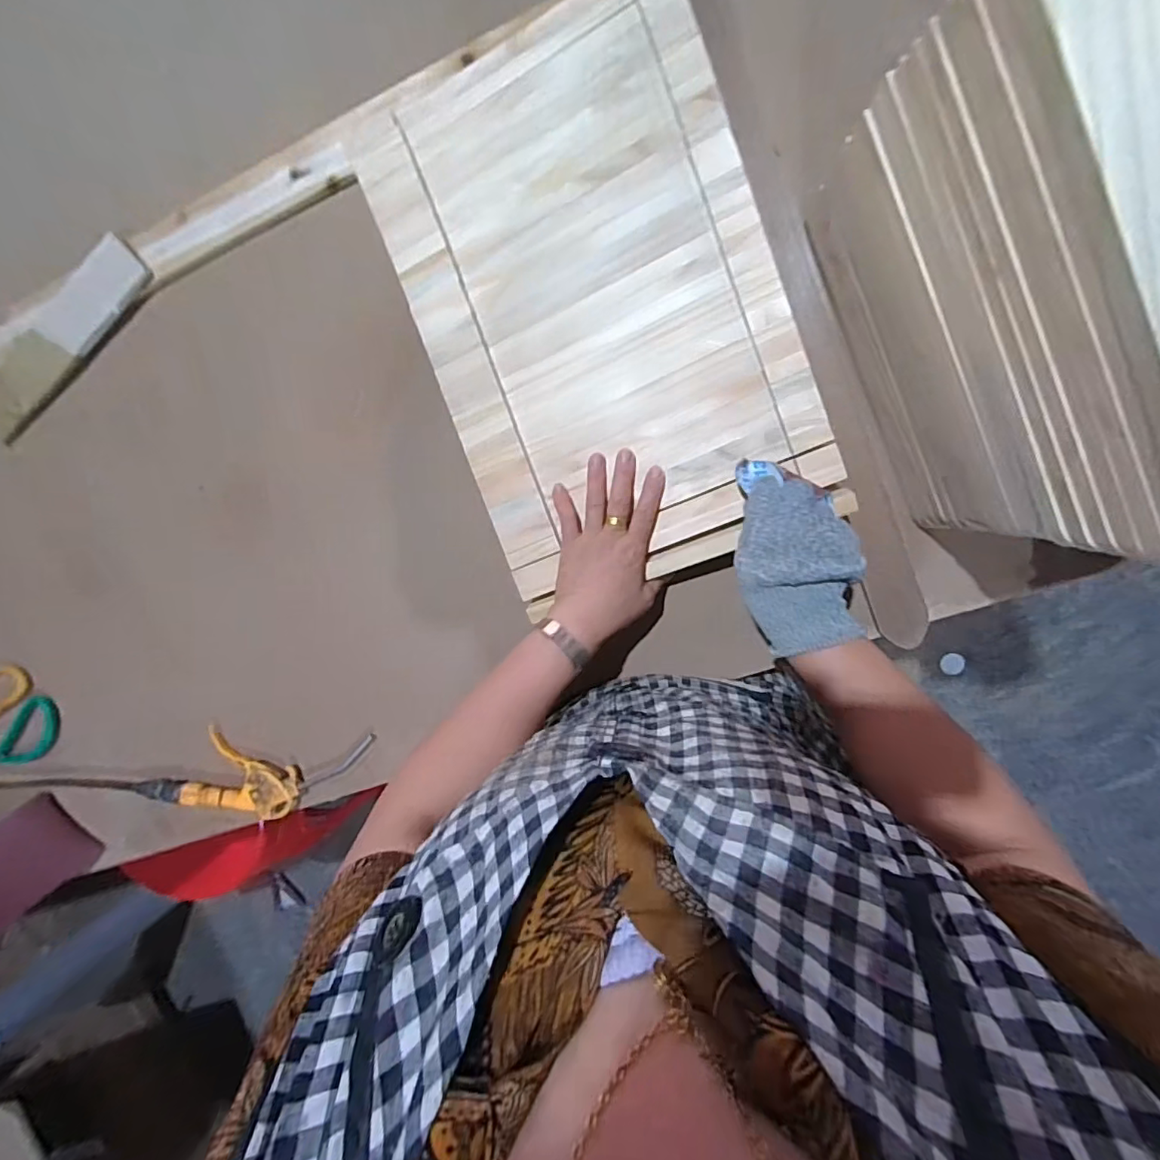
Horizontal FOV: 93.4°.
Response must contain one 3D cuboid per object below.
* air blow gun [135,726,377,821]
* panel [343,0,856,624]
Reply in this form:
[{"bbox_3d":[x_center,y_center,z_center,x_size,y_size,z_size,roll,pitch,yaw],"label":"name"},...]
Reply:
[{"bbox_3d":[-0.350,0.210,0.593,0.241,0.027,0.089,4,99,3],"label":"air blow gun"},{"bbox_3d":[0.009,-0.231,0.475,0.297,0.025,0.459,-20,94,14],"label":"panel"}]

